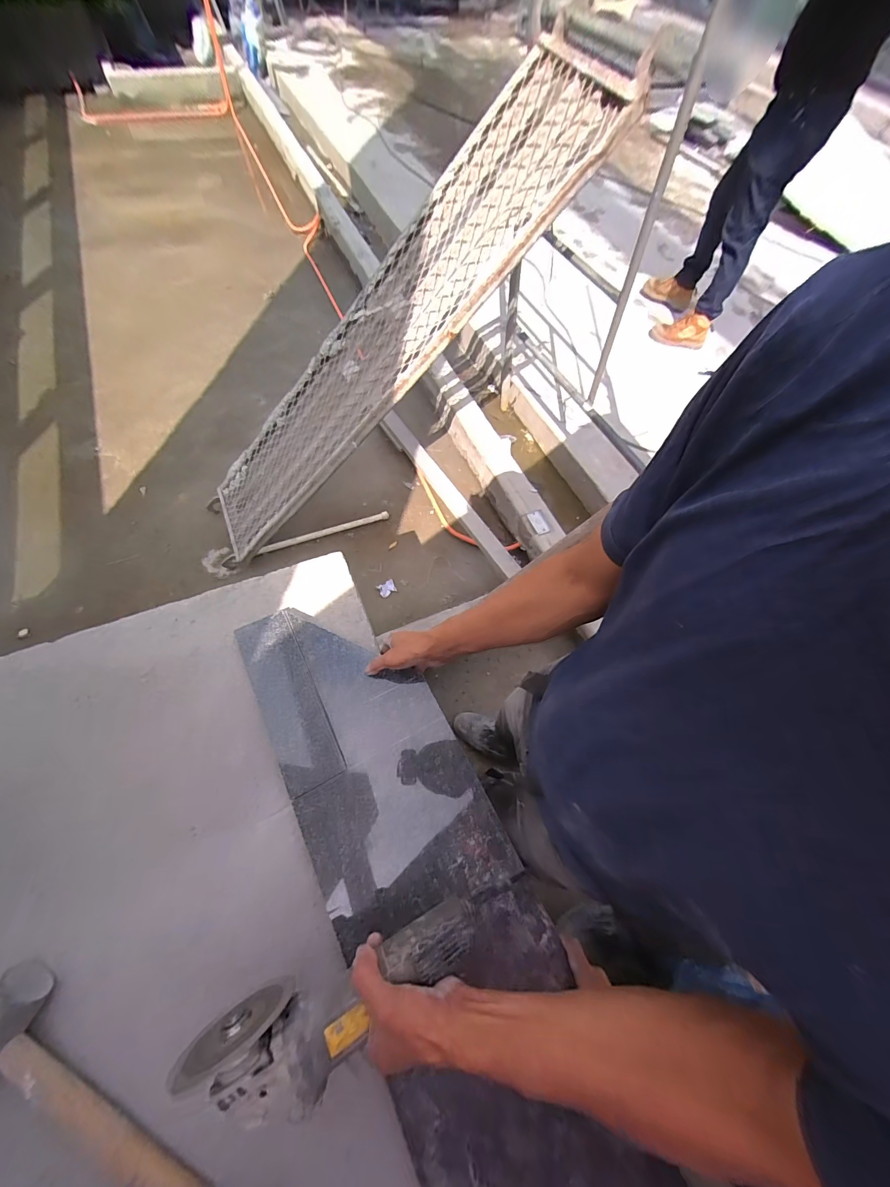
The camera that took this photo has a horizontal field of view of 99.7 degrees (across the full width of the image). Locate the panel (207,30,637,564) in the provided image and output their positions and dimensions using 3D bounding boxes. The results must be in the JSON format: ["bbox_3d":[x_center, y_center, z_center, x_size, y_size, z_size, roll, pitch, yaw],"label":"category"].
[{"bbox_3d":[-0.281,-0.756,1.240,1.720,0.069,0.468,-36,62,22],"label":"panel"}]

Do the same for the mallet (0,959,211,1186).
[{"bbox_3d":[-0.387,0.549,0.409,0.323,0.059,0.096,25,64,8],"label":"mallet"}]

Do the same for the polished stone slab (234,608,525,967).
[{"bbox_3d":[-0.129,0.231,0.605,0.256,0.019,0.509,-25,68,-15],"label":"polished stone slab"}]

